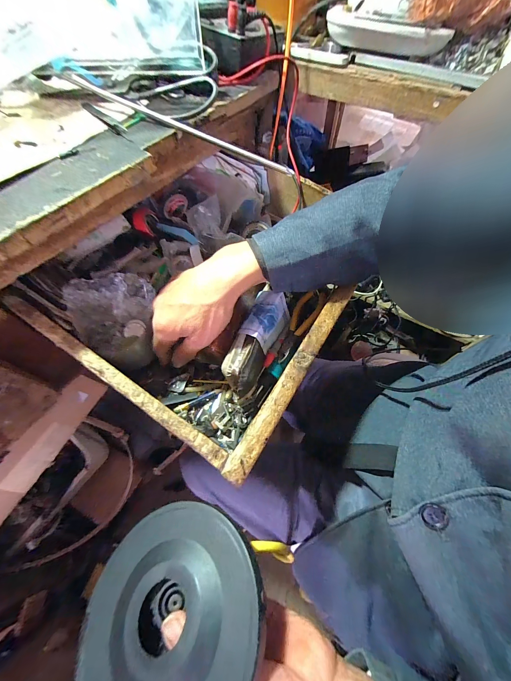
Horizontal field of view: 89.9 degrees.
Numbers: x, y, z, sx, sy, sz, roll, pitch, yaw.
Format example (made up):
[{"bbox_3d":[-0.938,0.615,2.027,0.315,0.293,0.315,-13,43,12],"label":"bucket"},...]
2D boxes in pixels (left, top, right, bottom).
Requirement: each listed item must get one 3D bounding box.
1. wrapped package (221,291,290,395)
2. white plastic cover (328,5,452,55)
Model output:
[{"bbox_3d":[-0.001,0.000,0.308,0.044,0.049,0.128,24,61,10],"label":"wrapped package"},{"bbox_3d":[0.176,-0.416,0.346,0.158,0.025,0.066,18,60,7],"label":"white plastic cover"}]

